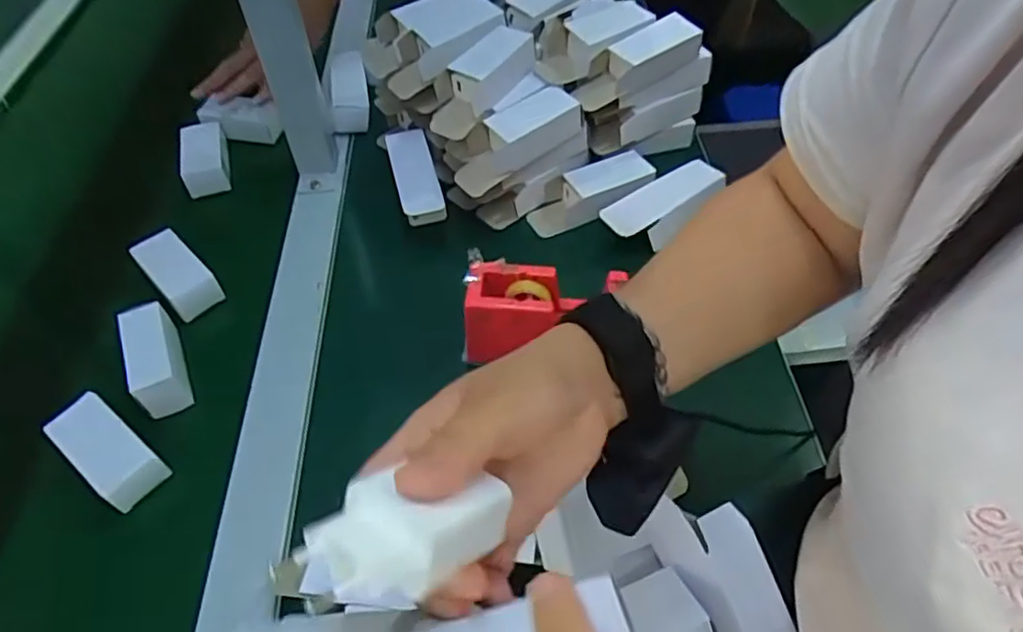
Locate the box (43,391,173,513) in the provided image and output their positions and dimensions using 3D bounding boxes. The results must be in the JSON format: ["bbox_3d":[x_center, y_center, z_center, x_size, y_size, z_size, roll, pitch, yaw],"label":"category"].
[{"bbox_3d":[-0.314,0.104,0.496,0.097,0.029,0.044,32,58,23],"label":"box"}]

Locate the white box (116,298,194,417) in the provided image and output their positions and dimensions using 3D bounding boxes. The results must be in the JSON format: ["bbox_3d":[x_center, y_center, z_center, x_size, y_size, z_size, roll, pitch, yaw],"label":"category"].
[{"bbox_3d":[-0.304,0.035,0.545,0.037,0.046,0.089,-20,54,-15],"label":"white box"}]

